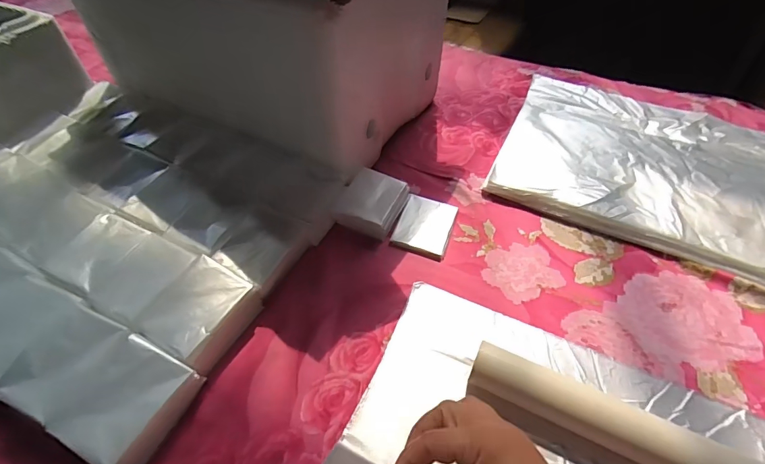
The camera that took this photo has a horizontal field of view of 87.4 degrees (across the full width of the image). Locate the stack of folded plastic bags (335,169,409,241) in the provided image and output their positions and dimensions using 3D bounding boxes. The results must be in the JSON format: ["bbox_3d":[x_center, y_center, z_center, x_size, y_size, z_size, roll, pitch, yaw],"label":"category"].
[{"bbox_3d":[-0.012,-0.039,0.495,0.067,0.029,0.081,18,52,15],"label":"stack of folded plastic bags"}]

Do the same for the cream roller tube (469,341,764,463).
[{"bbox_3d":[0.241,0.179,0.305,0.355,0.046,0.039,21,52,17],"label":"cream roller tube"}]

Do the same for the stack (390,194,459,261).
[{"bbox_3d":[0.052,-0.007,0.489,0.064,0.011,0.081,16,51,13],"label":"stack"}]

